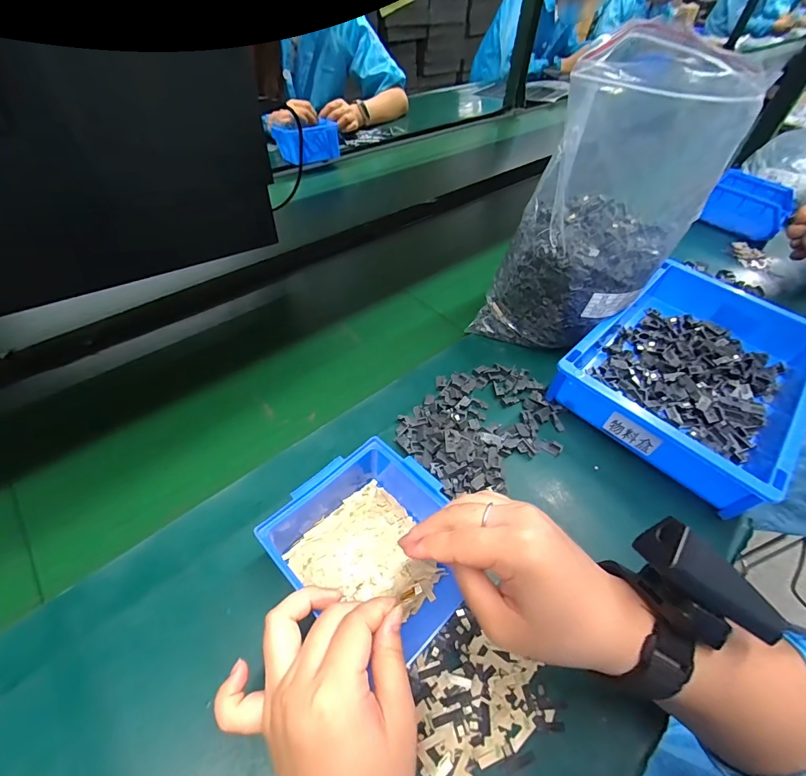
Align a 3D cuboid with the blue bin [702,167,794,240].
[{"bbox_3d":[0.665,-0.353,0.758,0.131,0.071,0.152,34,55,24],"label":"blue bin"}]

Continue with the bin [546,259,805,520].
[{"bbox_3d":[0.338,-0.024,0.461,0.310,0.081,0.206,-35,64,-29],"label":"bin"}]

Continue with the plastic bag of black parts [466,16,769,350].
[{"bbox_3d":[0.217,-0.187,0.435,0.155,0.264,0.184,31,55,16],"label":"plastic bag of black parts"}]

